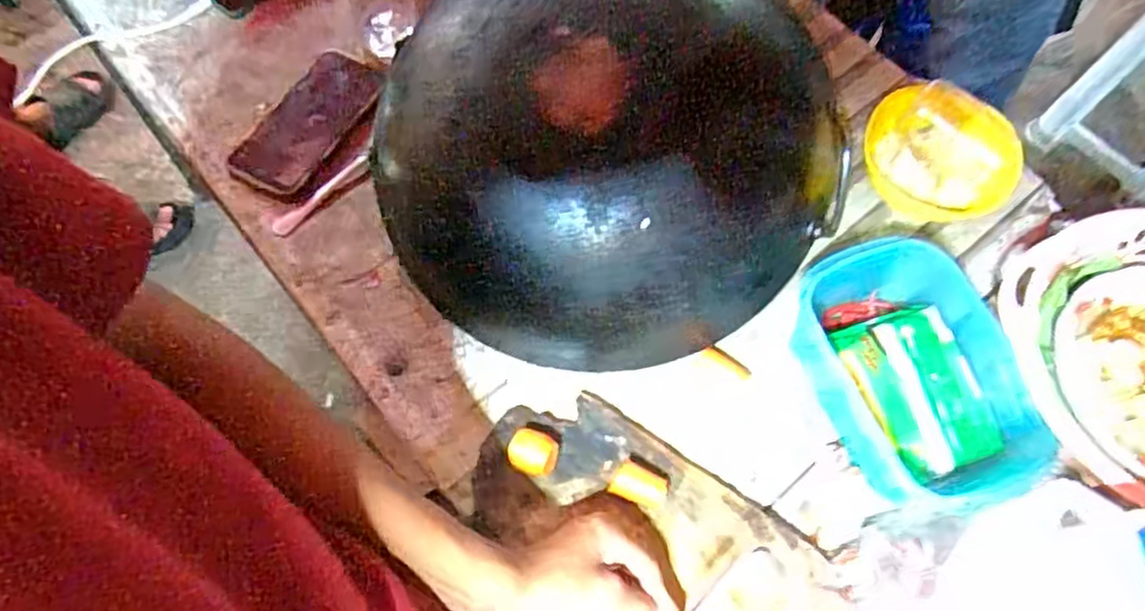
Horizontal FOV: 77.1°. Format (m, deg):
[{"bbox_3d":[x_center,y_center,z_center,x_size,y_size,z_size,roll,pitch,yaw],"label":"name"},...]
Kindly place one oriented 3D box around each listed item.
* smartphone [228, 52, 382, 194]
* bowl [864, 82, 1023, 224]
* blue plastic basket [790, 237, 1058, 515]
[{"bbox_3d":[-0.253,-0.179,0.685,0.080,0.016,0.162,32,71,12],"label":"smartphone"},{"bbox_3d":[0.333,-0.132,0.657,0.125,0.057,0.111,23,94,20],"label":"bowl"},{"bbox_3d":[0.269,0.050,0.562,0.141,0.071,0.201,-23,69,-9],"label":"blue plastic basket"}]

